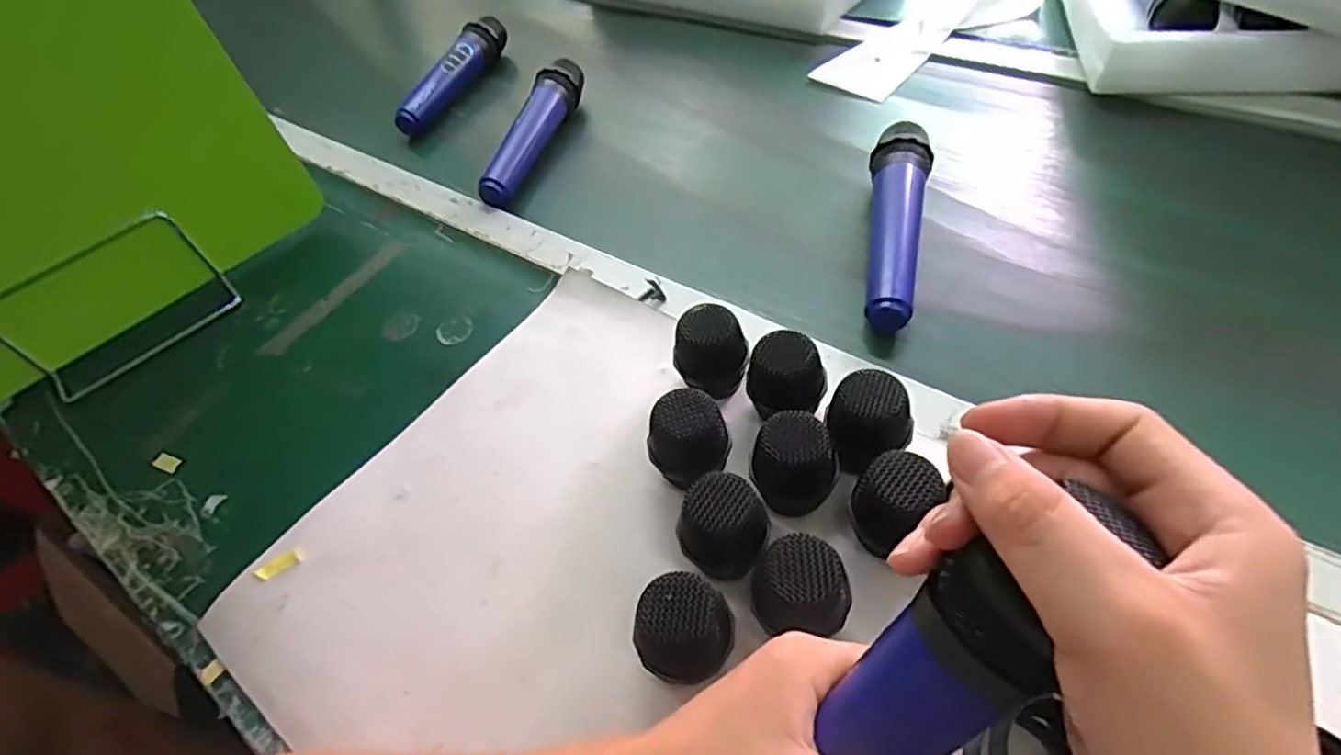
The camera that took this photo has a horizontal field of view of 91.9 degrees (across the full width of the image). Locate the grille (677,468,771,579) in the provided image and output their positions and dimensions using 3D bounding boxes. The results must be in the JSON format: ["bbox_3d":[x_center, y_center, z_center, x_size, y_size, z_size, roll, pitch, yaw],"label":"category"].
[{"bbox_3d":[0.029,0.083,0.348,0.042,0.060,0.039,18,57,22],"label":"grille"}]

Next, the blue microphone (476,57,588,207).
[{"bbox_3d":[-0.131,-0.245,0.637,0.038,0.039,0.200,8,54,15],"label":"blue microphone"}]

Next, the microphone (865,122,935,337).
[{"bbox_3d":[0.171,-0.120,0.500,0.045,0.050,0.200,10,54,16],"label":"microphone"}]

